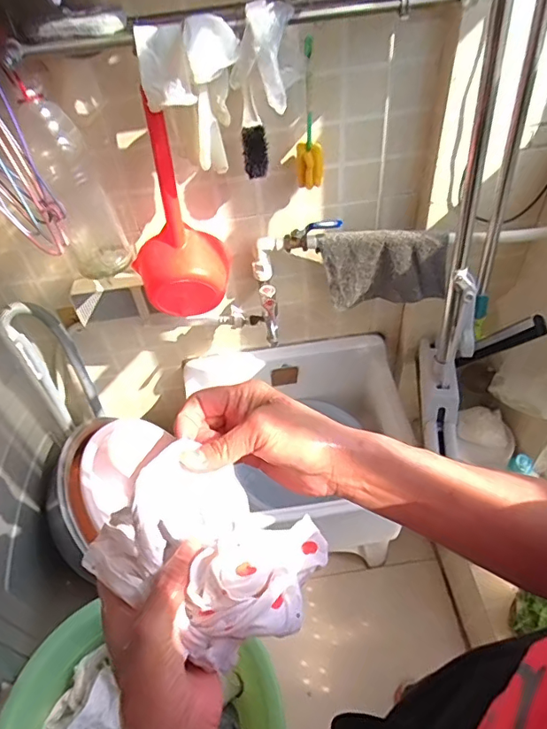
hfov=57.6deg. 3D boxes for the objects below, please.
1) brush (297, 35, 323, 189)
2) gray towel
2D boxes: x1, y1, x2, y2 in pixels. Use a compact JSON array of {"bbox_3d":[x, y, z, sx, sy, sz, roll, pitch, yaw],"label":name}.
[{"bbox_3d":[0.055,-0.384,0.778,0.044,0.208,0.044,-2,49,5],"label":"brush"},{"bbox_3d":[0.213,-0.185,0.962,0.231,0.160,0.028,0,49,6],"label":"gray towel"}]

